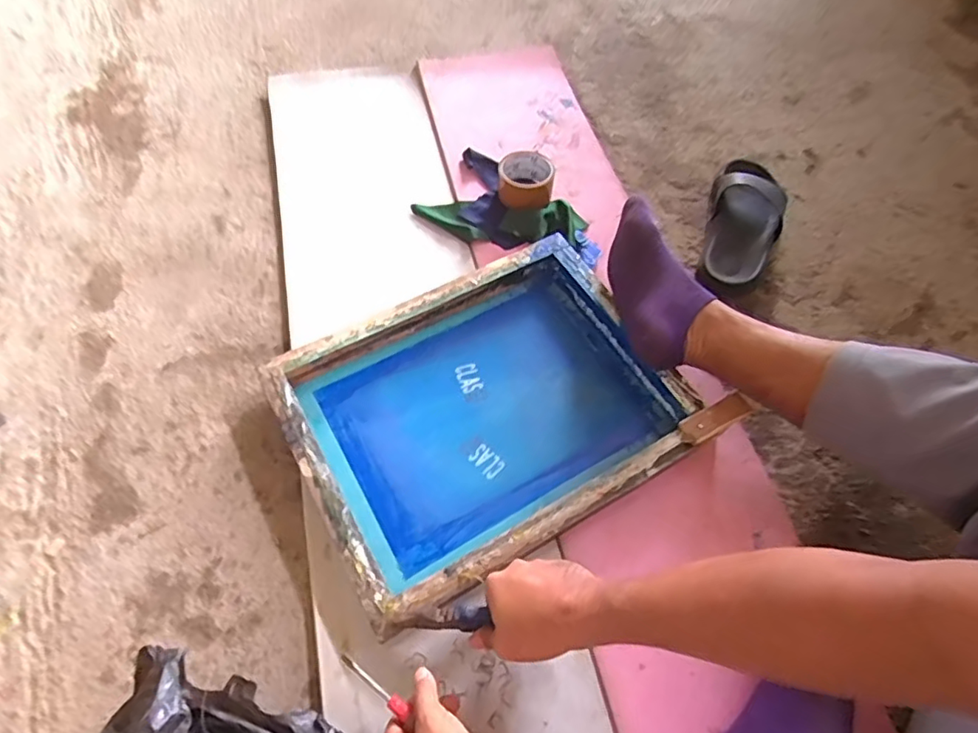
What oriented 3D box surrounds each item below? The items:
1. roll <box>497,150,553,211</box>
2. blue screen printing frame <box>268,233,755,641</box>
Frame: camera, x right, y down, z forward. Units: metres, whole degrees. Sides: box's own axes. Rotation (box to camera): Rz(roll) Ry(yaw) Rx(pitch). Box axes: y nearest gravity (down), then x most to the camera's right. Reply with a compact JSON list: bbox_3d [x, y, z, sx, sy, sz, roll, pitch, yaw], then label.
[{"bbox_3d":[0.058,-0.294,0.903,0.087,0.044,0.086,1,60,-3],"label":"roll"},{"bbox_3d":[-0.005,0.048,0.699,0.443,0.070,0.348,-28,66,-18],"label":"blue screen printing frame"}]

